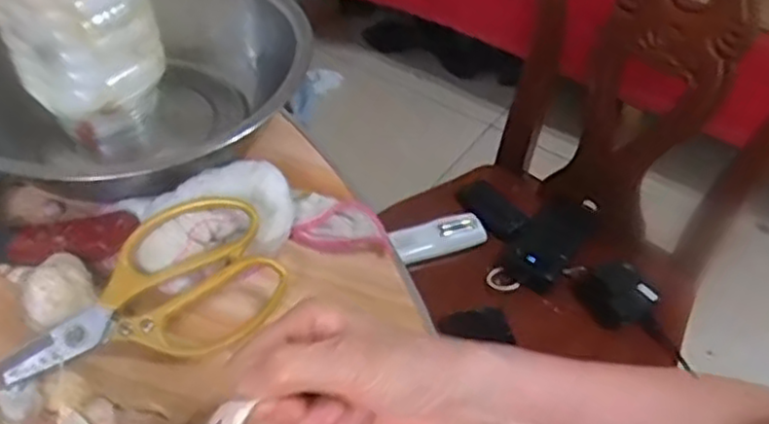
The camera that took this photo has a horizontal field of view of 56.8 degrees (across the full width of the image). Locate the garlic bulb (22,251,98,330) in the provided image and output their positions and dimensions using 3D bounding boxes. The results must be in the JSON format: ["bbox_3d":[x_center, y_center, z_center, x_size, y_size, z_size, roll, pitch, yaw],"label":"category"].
[{"bbox_3d":[-0.204,0.049,0.442,0.039,0.036,0.038,1,48,-1],"label":"garlic bulb"}]

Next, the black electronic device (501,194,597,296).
[{"bbox_3d":[0.215,0.035,0.915,0.071,0.019,0.160,25,49,20],"label":"black electronic device"}]

